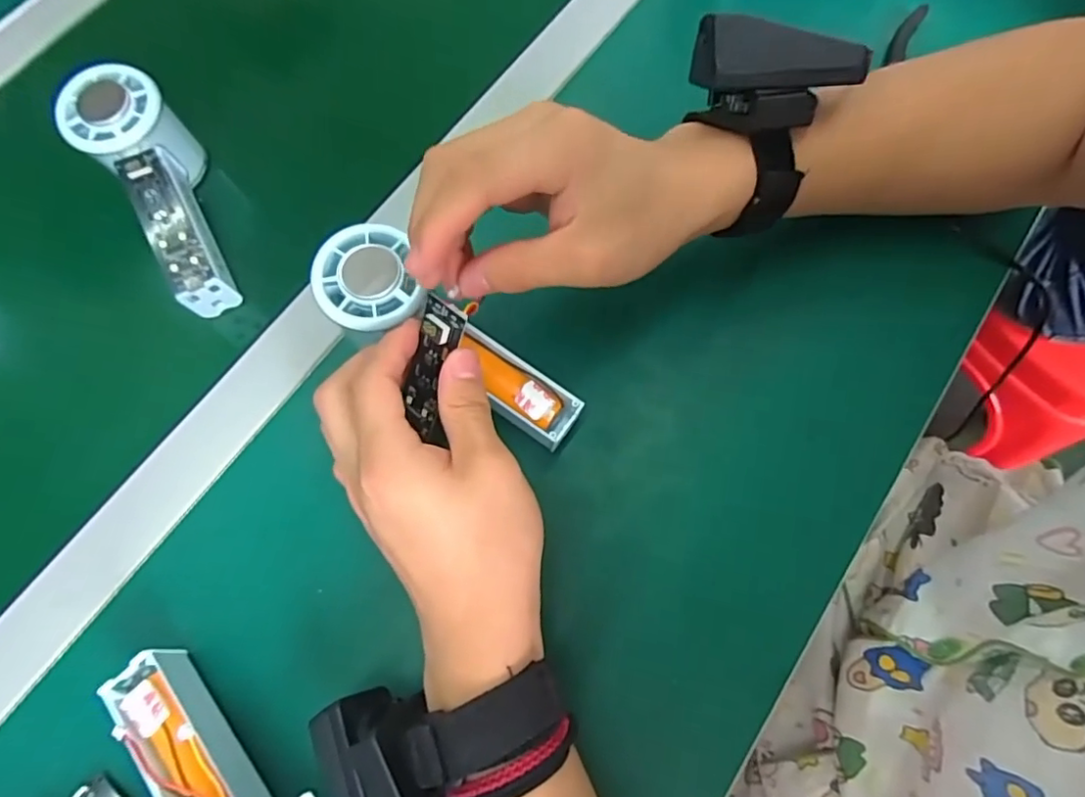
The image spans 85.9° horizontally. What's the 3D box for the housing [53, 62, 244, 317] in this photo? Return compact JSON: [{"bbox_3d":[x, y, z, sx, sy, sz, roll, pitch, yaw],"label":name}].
[{"bbox_3d":[-0.229,-0.120,0.359,0.052,0.057,0.151,-27,86,-8],"label":"housing"}]

